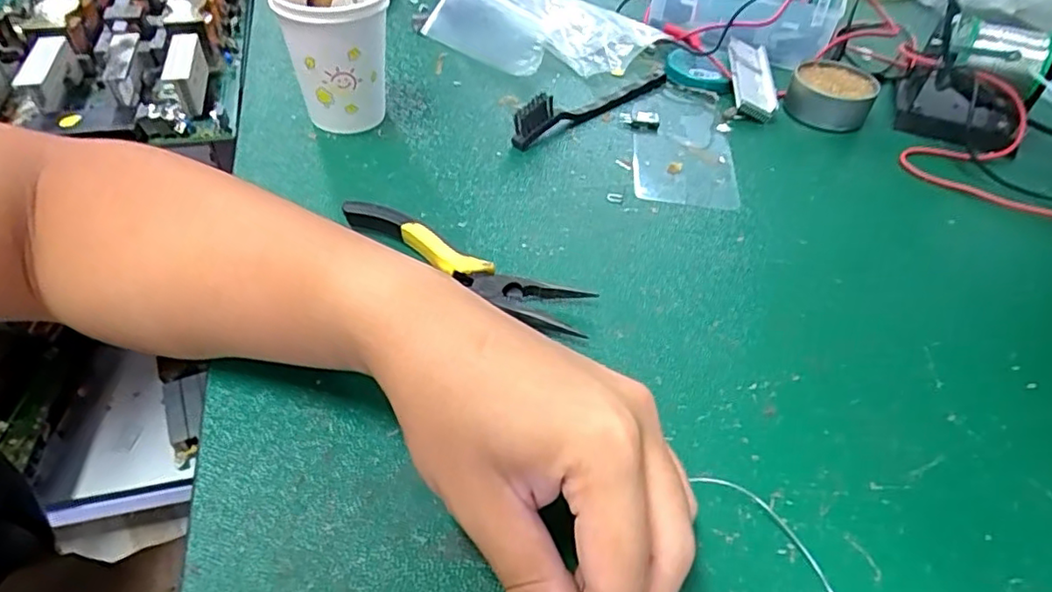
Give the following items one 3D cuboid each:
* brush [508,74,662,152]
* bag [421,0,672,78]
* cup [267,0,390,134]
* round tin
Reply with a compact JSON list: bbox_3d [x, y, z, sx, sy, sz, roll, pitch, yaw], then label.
[{"bbox_3d":[0.055,-0.152,0.466,0.163,0.032,0.016,-30,55,-29],"label":"brush"},{"bbox_3d":[0.009,-0.244,0.546,0.175,0.034,0.133,36,54,26],"label":"bag"},{"bbox_3d":[-0.127,-0.163,0.418,0.068,0.092,0.074,2,46,-2],"label":"cup"},{"bbox_3d":[0.243,-0.161,0.487,0.062,0.031,0.062,27,50,20],"label":"round tin"}]

